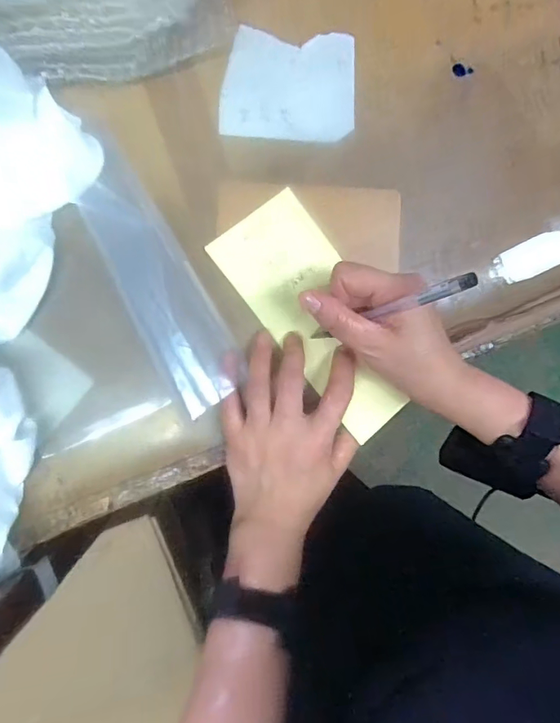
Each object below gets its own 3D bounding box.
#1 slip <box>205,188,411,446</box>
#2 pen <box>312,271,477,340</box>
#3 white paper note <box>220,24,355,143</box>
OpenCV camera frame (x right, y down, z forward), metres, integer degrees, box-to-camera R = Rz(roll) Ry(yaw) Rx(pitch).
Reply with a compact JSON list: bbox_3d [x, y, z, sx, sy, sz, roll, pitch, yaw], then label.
[{"bbox_3d":[0.032,-0.035,0.379,0.077,0.010,0.189,-37,93,-5],"label":"slip"},{"bbox_3d":[0.066,-0.032,0.324,0.009,0.141,0.009,-25,94,-36],"label":"pen"},{"bbox_3d":[0.008,-0.213,0.379,0.103,0.004,0.080,-1,90,-8],"label":"white paper note"}]

